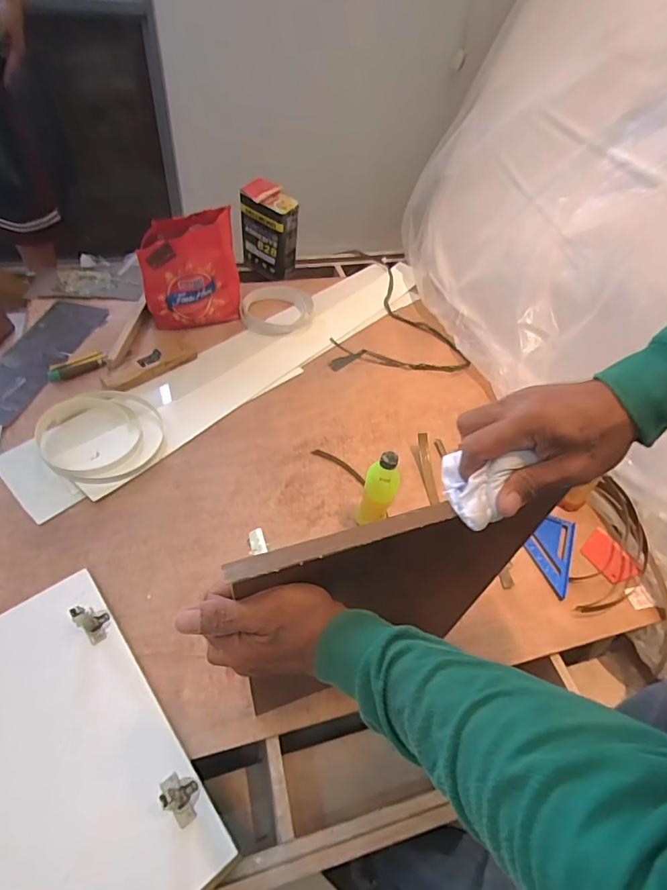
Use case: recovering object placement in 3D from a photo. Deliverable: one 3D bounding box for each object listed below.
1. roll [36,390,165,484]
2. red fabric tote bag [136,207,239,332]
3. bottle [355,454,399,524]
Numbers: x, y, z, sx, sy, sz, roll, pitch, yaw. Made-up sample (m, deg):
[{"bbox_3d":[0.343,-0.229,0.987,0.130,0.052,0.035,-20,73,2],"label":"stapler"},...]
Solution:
[{"bbox_3d":[-0.503,-0.025,1.024,0.246,0.031,0.248,3,50,-4],"label":"roll"},{"bbox_3d":[-0.374,-0.456,1.252,0.274,0.265,0.110,-27,56,-30],"label":"red fabric tote bag"},{"bbox_3d":[0.084,0.095,0.886,0.062,0.212,0.052,13,50,5],"label":"bottle"}]

